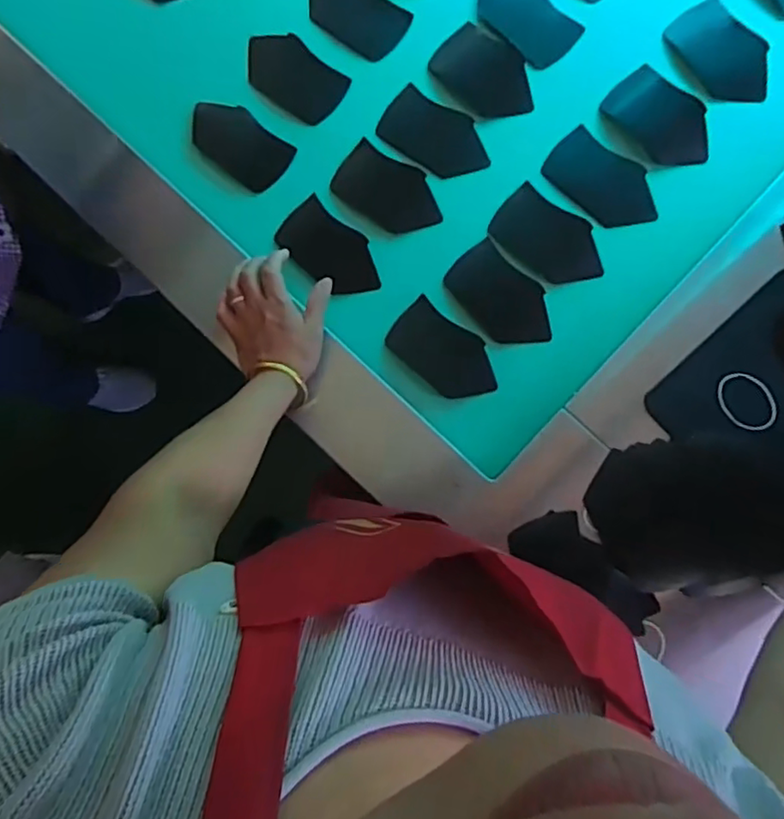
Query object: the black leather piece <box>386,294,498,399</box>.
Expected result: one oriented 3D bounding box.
[{"bbox_3d":[0.057,-0.060,0.665,0.123,0.009,0.068,40,96,10],"label":"black leather piece"}]

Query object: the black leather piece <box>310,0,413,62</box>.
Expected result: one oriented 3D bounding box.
[{"bbox_3d":[-0.045,-0.460,0.712,0.126,0.006,0.071,37,90,4],"label":"black leather piece"}]

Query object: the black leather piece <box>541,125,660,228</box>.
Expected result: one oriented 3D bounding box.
[{"bbox_3d":[0.232,-0.248,0.672,0.128,0.004,0.066,42,98,7],"label":"black leather piece"}]

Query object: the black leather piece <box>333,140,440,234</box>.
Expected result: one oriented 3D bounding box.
[{"bbox_3d":[-0.005,-0.242,0.681,0.119,0.025,0.068,34,88,7],"label":"black leather piece"}]

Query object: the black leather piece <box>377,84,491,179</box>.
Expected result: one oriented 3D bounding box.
[{"bbox_3d":[0.049,-0.308,0.693,0.127,0.014,0.067,33,88,7],"label":"black leather piece"}]

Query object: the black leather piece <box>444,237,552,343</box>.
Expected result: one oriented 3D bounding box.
[{"bbox_3d":[0.117,-0.120,0.666,0.072,0.007,0.128,-41,77,-1],"label":"black leather piece"}]

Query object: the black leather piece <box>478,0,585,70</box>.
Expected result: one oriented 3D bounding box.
[{"bbox_3d":[0.149,-0.445,0.696,0.070,0.007,0.127,-45,85,-2],"label":"black leather piece"}]

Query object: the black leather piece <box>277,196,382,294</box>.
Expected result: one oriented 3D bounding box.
[{"bbox_3d":[-0.068,-0.175,0.683,0.124,0.006,0.068,42,85,8],"label":"black leather piece"}]

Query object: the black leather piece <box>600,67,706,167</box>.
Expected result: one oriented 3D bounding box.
[{"bbox_3d":[0.293,-0.315,0.671,0.070,0.011,0.120,-44,78,13],"label":"black leather piece"}]

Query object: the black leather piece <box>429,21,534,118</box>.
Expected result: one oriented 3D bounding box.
[{"bbox_3d":[0.105,-0.376,0.691,0.081,0.005,0.120,-45,82,-1],"label":"black leather piece"}]

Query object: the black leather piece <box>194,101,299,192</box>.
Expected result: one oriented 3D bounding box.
[{"bbox_3d":[-0.177,-0.306,0.700,0.128,0.004,0.066,41,89,7],"label":"black leather piece"}]

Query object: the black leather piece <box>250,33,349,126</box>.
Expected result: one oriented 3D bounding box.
[{"bbox_3d":[-0.116,-0.384,0.708,0.127,0.005,0.072,40,89,7],"label":"black leather piece"}]

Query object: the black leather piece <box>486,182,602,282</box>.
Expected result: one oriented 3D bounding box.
[{"bbox_3d":[0.170,-0.185,0.669,0.126,0.007,0.071,40,93,13],"label":"black leather piece"}]

